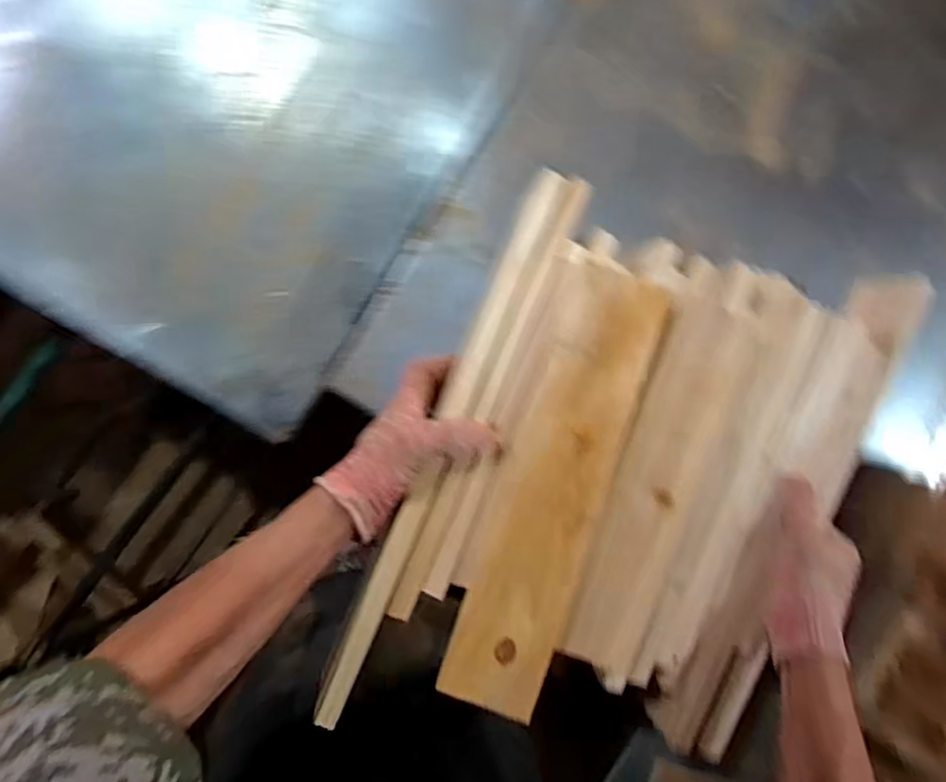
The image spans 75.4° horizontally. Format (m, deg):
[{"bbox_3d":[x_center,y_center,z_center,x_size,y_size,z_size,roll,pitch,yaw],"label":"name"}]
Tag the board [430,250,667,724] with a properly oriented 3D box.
[{"bbox_3d":[0.065,0.077,0.488,0.089,0.016,0.351,17,89,1],"label":"board"}]

